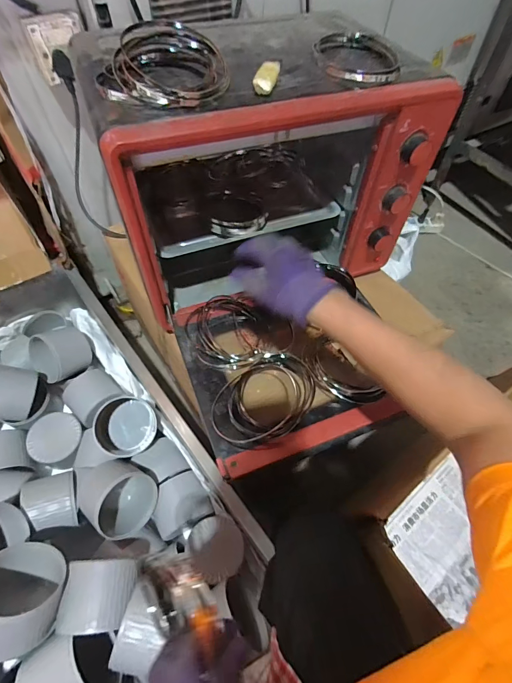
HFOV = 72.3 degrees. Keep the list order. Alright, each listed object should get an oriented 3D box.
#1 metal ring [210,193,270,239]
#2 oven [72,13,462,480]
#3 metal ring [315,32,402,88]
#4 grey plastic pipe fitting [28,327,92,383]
[{"bbox_3d":[-0.029,-0.204,0.569,0.089,0.022,0.095,1,56,-1],"label":"metal ring"},{"bbox_3d":[0.047,-0.161,0.503,0.423,0.333,0.517,-22,60,-15],"label":"oven"},{"bbox_3d":[0.125,-0.353,0.435,0.089,0.012,0.106,-19,69,-3],"label":"metal ring"},{"bbox_3d":[-0.435,0.026,0.782,0.100,0.104,0.092,-11,14,39],"label":"grey plastic pipe fitting"}]

